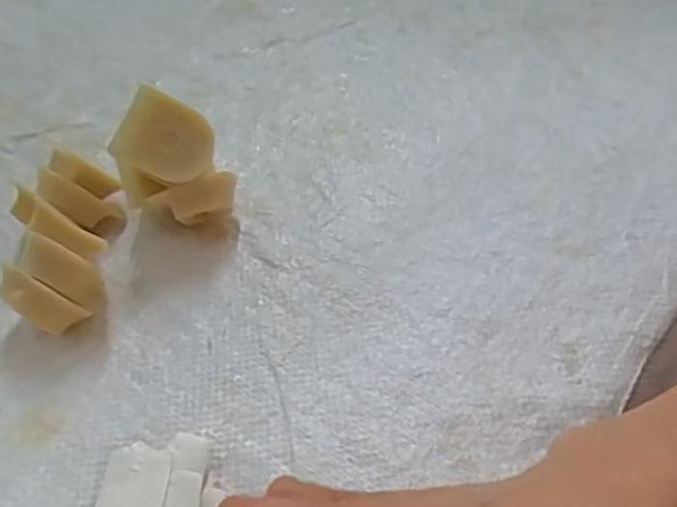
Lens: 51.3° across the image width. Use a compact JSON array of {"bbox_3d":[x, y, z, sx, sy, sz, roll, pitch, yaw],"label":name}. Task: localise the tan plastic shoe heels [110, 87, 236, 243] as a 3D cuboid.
[{"bbox_3d":[-0.084,-0.043,0.369,0.054,0.077,0.029,2,45,7],"label":"tan plastic shoe heels"}]

